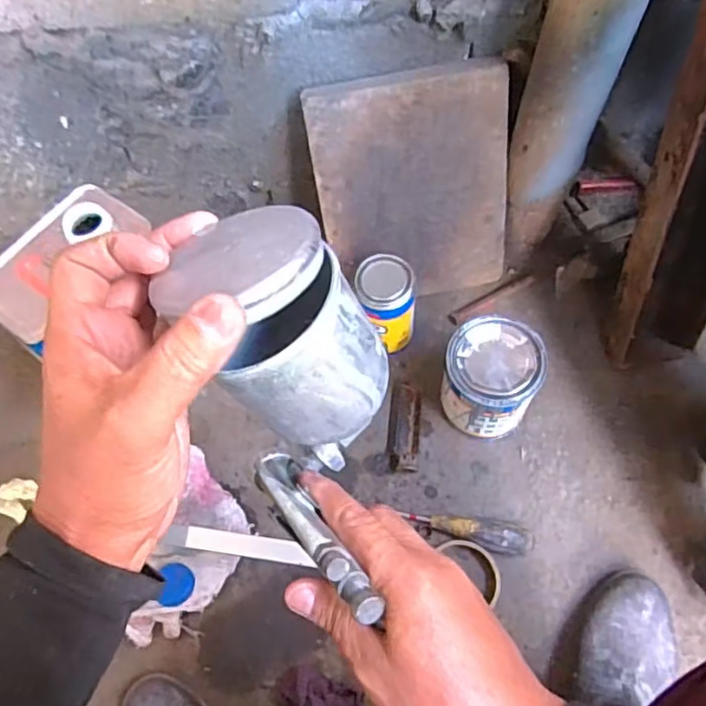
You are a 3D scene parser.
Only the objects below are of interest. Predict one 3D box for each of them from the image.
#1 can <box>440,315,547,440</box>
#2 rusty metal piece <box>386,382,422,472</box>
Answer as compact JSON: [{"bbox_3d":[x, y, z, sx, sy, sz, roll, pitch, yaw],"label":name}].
[{"bbox_3d":[0.155,0.034,0.742,0.103,0.135,0.102,-1,65,1],"label":"can"},{"bbox_3d":[0.063,0.089,0.782,0.038,0.019,0.109,5,65,4],"label":"rusty metal piece"}]

